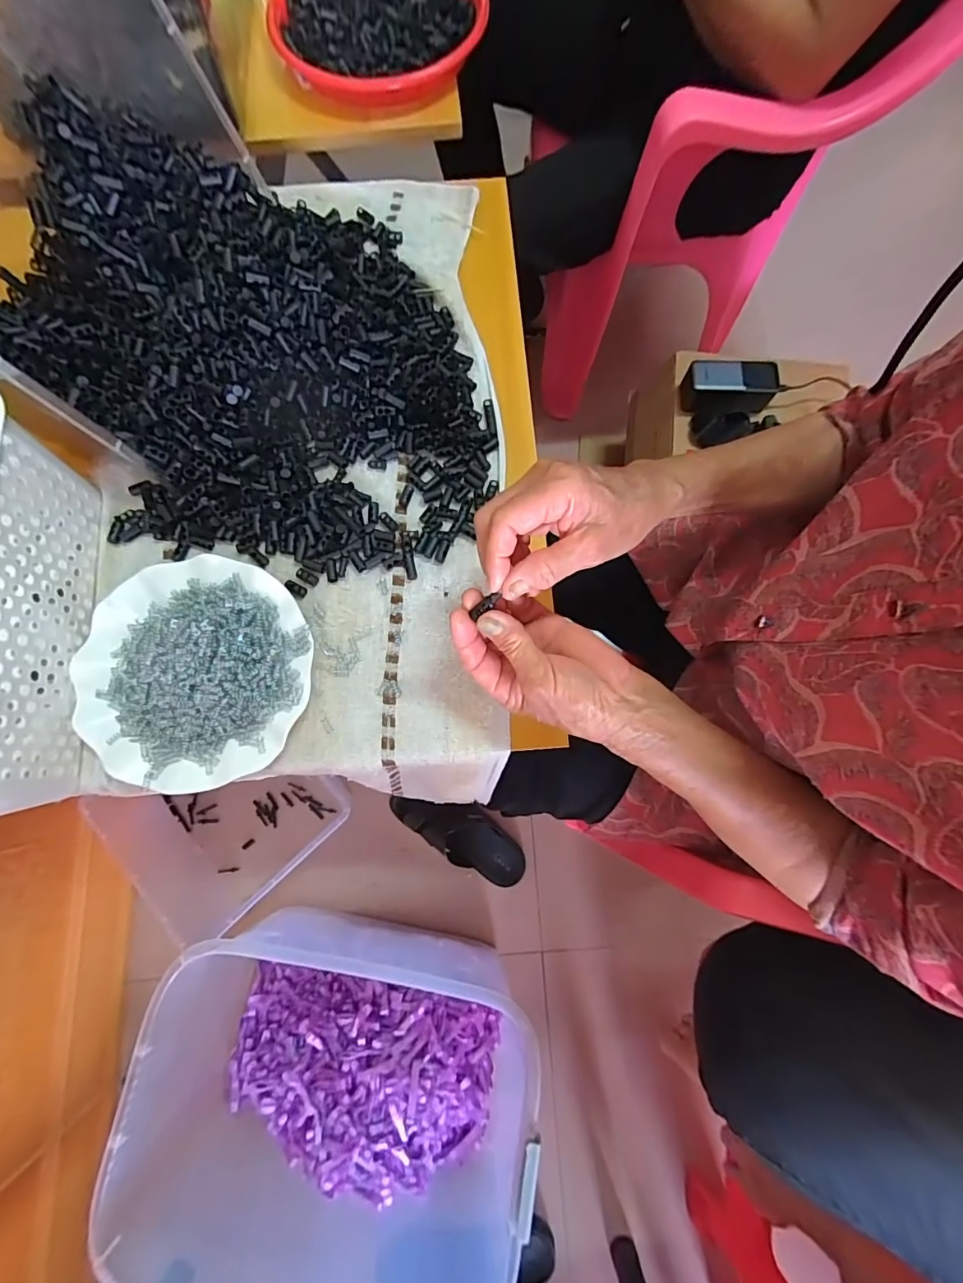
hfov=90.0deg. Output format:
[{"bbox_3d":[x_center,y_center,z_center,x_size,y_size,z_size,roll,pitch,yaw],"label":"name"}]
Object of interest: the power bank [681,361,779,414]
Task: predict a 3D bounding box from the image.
[{"bbox_3d":[0.382,-0.393,0.742,0.133,0.061,0.062,4,77,0],"label":"power bank"}]

